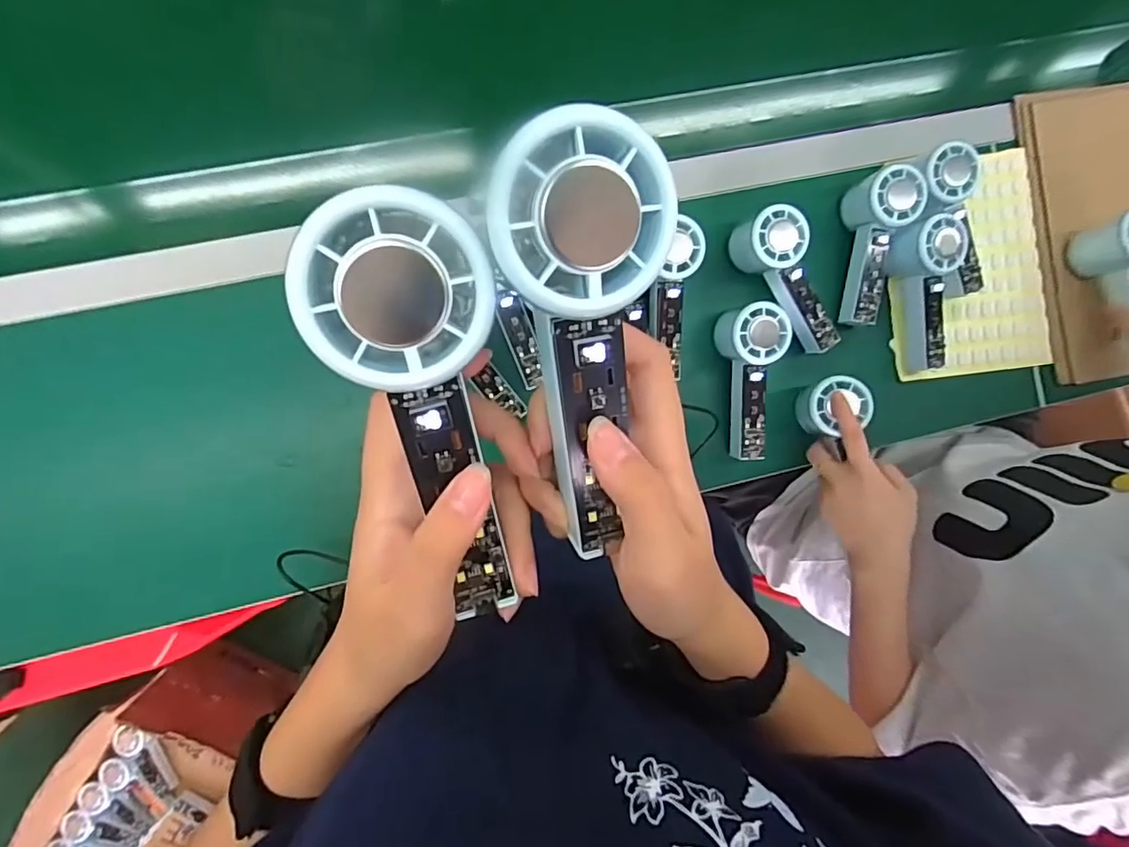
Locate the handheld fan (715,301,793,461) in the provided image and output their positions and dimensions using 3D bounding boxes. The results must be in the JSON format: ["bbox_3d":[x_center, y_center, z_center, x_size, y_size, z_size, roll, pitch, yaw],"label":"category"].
[{"bbox_3d":[0.188,-0.040,0.549,0.058,0.048,0.149,-5,92,-8],"label":"handheld fan"}]

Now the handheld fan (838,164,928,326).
[{"bbox_3d":[0.307,-0.177,0.554,0.052,0.044,0.146,15,89,-8],"label":"handheld fan"}]

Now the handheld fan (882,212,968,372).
[{"bbox_3d":[0.370,-0.131,0.570,0.065,0.050,0.153,-11,105,-7],"label":"handheld fan"}]

